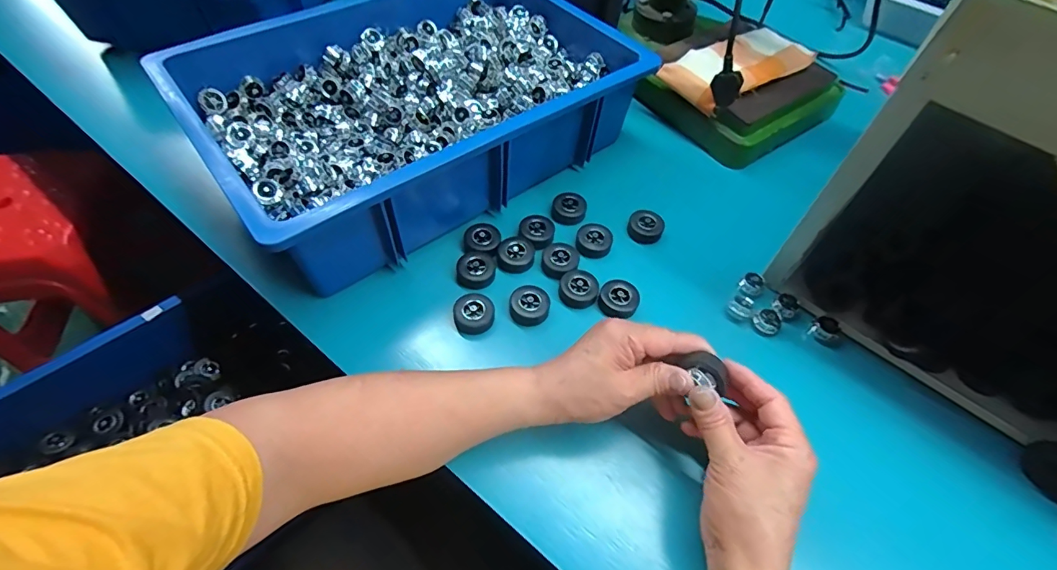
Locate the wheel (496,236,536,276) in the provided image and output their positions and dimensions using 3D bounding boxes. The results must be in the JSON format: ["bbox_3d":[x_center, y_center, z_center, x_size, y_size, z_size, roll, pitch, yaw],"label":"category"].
[{"bbox_3d":[-0.013,-0.032,0.471,0.038,0.016,0.040,1,57,-1],"label":"wheel"}]

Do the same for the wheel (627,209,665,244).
[{"bbox_3d":[0.128,-0.063,0.503,0.037,0.016,0.034,1,57,-1],"label":"wheel"}]

